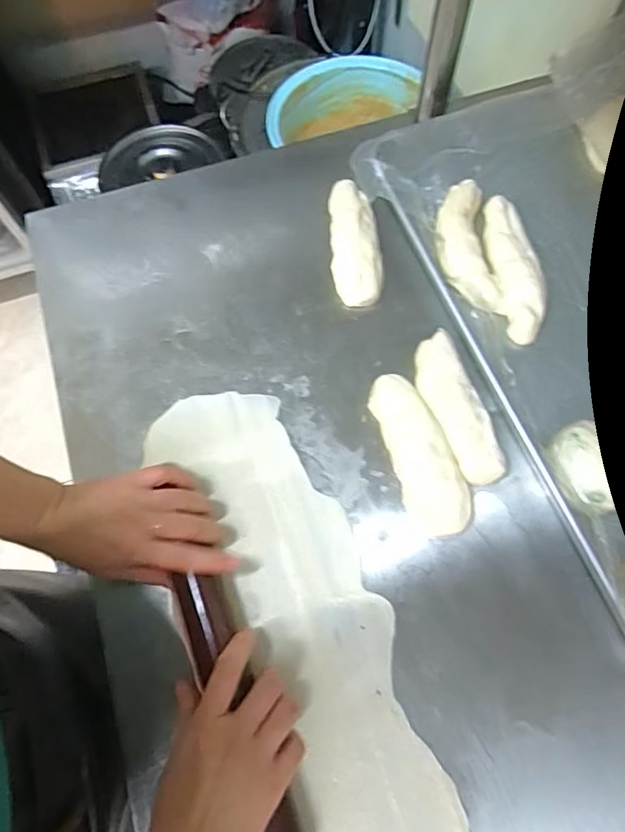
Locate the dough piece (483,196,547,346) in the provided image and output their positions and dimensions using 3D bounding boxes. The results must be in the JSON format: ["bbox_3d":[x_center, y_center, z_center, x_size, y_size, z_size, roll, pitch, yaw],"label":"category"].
[{"bbox_3d":[0.223,-0.165,0.537,0.055,0.027,0.176,-6,69,-3],"label":"dough piece"}]

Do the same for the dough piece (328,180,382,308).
[{"bbox_3d":[0.048,-0.197,0.550,0.054,0.034,0.151,0,69,-1],"label":"dough piece"}]

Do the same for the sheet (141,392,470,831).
[{"bbox_3d":[-0.009,0.220,0.407,0.174,0.013,0.532,-14,69,-6],"label":"sheet"}]

